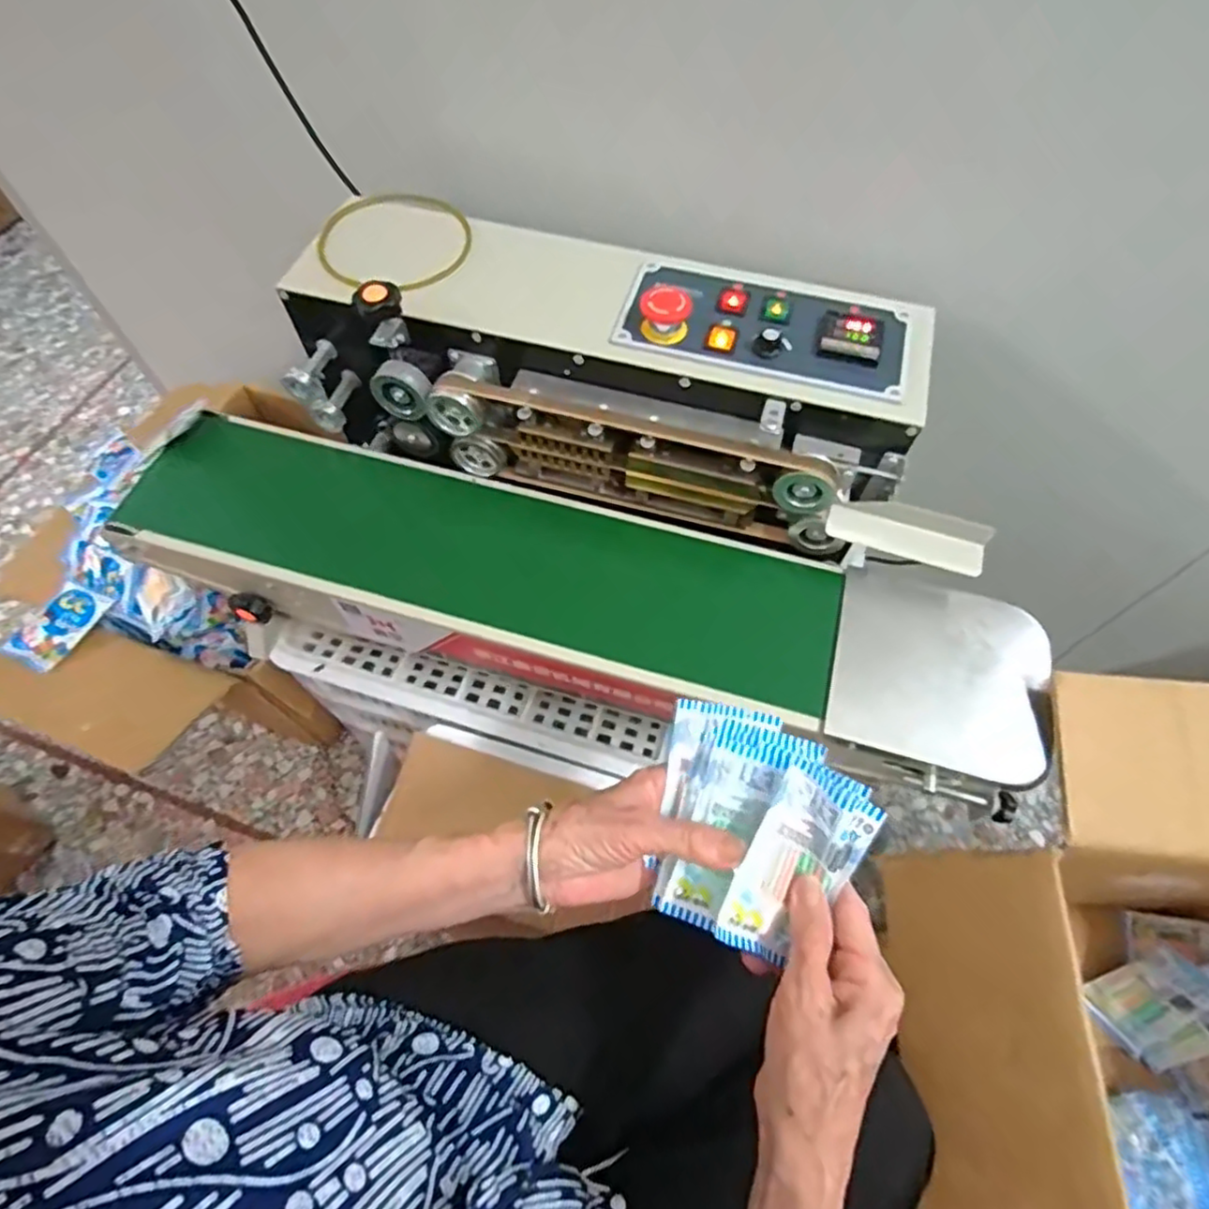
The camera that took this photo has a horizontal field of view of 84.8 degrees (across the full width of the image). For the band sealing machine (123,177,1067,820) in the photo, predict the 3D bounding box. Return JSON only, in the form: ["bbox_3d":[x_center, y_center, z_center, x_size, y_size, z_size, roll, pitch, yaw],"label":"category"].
[{"bbox_3d":[0.000,-0.092,0.618,0.754,0.283,0.378,14,62,9],"label":"band sealing machine"}]

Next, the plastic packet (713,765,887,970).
[{"bbox_3d":[0.100,0.139,0.348,0.049,0.016,0.097,31,90,8],"label":"plastic packet"}]

